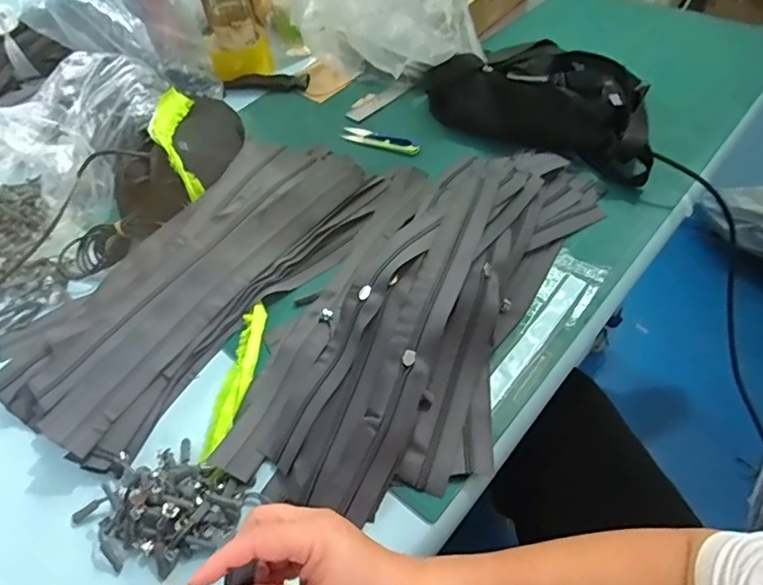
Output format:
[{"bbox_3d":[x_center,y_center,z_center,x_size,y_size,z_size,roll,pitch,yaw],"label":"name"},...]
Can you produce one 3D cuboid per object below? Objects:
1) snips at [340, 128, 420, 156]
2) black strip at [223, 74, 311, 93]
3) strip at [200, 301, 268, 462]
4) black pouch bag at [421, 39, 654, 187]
[{"bbox_3d":[-0.001,-0.212,0.734,0.119,0.009,0.027,21,56,21],"label":"snips"},{"bbox_3d":[-0.184,-0.335,0.845,0.137,0.013,0.036,4,52,8],"label":"black strip"},{"bbox_3d":[-0.137,0.080,0.510,0.024,0.014,0.163,4,52,8],"label":"strip"},{"bbox_3d":[0.225,-0.269,0.716,0.324,0.084,0.167,27,59,24],"label":"black pouch bag"}]

